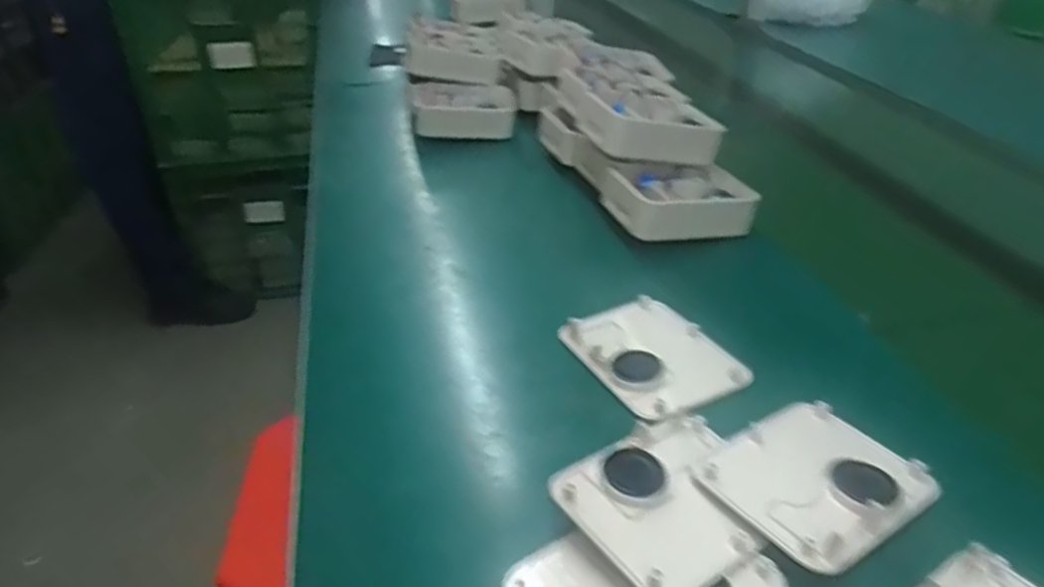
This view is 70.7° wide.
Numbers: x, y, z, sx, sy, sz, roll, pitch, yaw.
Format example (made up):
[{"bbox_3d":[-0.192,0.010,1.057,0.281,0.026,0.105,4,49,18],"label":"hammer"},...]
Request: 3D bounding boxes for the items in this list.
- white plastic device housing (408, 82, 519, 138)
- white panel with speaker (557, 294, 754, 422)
[{"bbox_3d":[-0.079,-0.244,0.984,0.135,0.052,0.078,-4,32,-4],"label":"white plastic device housing"},{"bbox_3d":[0.101,0.046,0.568,0.100,0.013,0.126,-18,35,-25],"label":"white panel with speaker"}]

